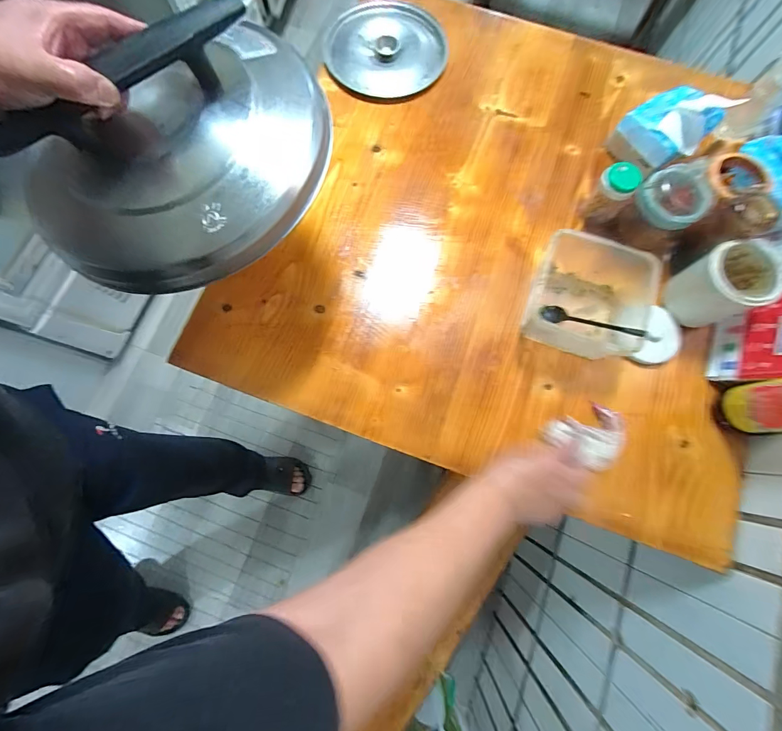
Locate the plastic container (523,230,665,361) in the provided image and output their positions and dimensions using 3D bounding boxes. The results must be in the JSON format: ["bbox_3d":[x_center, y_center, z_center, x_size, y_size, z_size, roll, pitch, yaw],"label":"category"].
[{"bbox_3d":[0.269,-0.094,0.488,0.138,0.082,0.155,19,77,3],"label":"plastic container"}]

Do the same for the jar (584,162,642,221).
[{"bbox_3d":[0.321,-0.253,0.528,0.047,0.082,0.042,26,78,5],"label":"jar"}]

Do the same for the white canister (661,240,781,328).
[{"bbox_3d":[0.442,-0.108,0.480,0.078,0.095,0.084,0,77,-1],"label":"white canister"}]

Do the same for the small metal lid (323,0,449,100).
[{"bbox_3d":[-0.007,-0.555,0.622,0.202,0.020,0.199,0,77,-1],"label":"small metal lid"}]

